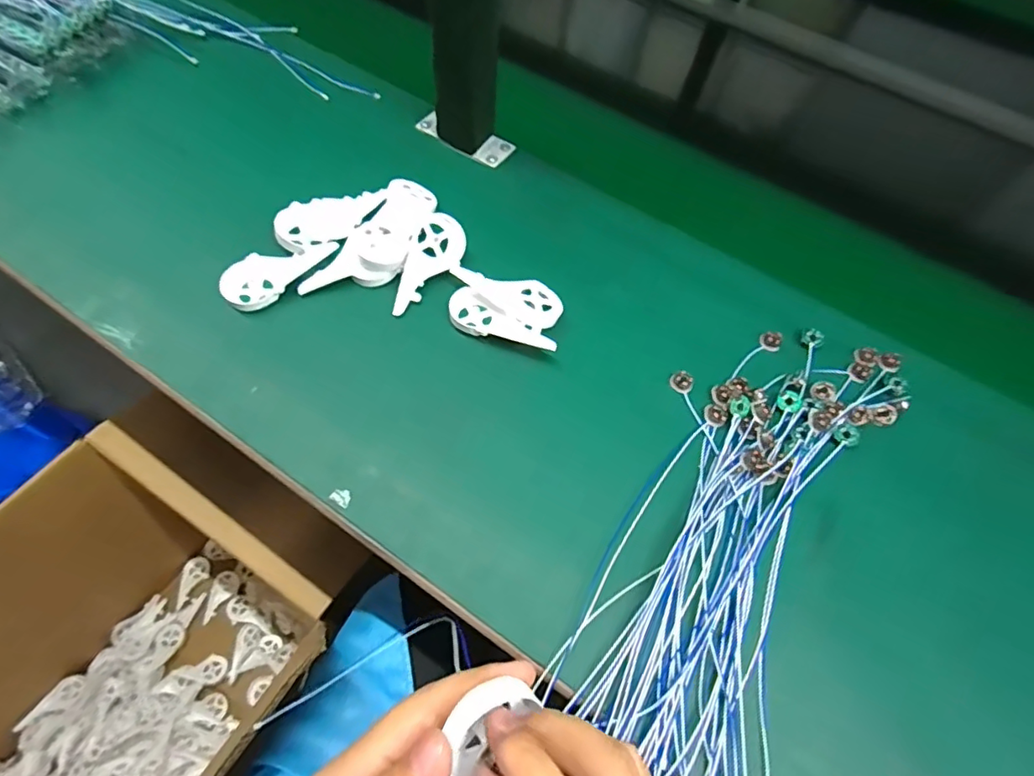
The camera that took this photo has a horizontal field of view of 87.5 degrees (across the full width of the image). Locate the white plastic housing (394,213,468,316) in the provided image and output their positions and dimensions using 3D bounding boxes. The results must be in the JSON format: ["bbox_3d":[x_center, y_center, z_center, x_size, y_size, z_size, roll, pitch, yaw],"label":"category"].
[{"bbox_3d":[-0.074,-0.105,0.460,0.039,0.025,0.099,21,62,7],"label":"white plastic housing"}]

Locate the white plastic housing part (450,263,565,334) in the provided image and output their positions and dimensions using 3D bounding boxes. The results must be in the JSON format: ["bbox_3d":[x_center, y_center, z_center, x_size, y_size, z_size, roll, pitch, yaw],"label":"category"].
[{"bbox_3d":[-0.006,-0.084,0.449,0.096,0.016,0.045,37,65,15],"label":"white plastic housing part"}]

